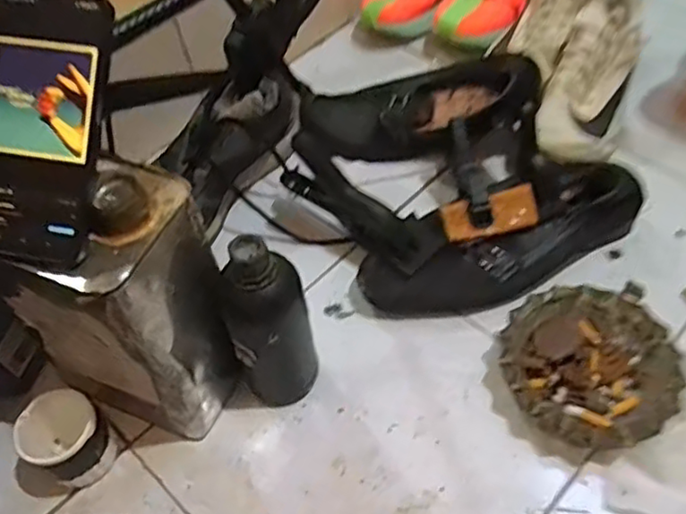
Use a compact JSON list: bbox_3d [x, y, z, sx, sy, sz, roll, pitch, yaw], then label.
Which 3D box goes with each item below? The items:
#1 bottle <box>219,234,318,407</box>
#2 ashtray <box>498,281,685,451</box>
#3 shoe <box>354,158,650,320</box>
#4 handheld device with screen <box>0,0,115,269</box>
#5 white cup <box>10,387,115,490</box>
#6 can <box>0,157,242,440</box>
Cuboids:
[{"bbox_3d":[-0.061,0.061,0.533,0.068,0.178,0.054,-16,53,-6],"label":"bottle"},{"bbox_3d":[0.215,0.095,0.564,0.148,0.041,0.147,-3,52,4],"label":"ashtray"},{"bbox_3d":[0.158,-0.013,0.633,0.282,0.076,0.087,-25,54,-13],"label":"shoe"},{"bbox_3d":[-0.191,-0.105,0.413,0.087,0.028,0.214,6,93,10],"label":"handheld device with screen"},{"bbox_3d":[-0.230,0.156,0.554,0.061,0.073,0.062,-3,52,4],"label":"white cup"},{"bbox_3d":[-0.169,0.037,0.522,0.150,0.247,0.109,23,58,22],"label":"can"}]

